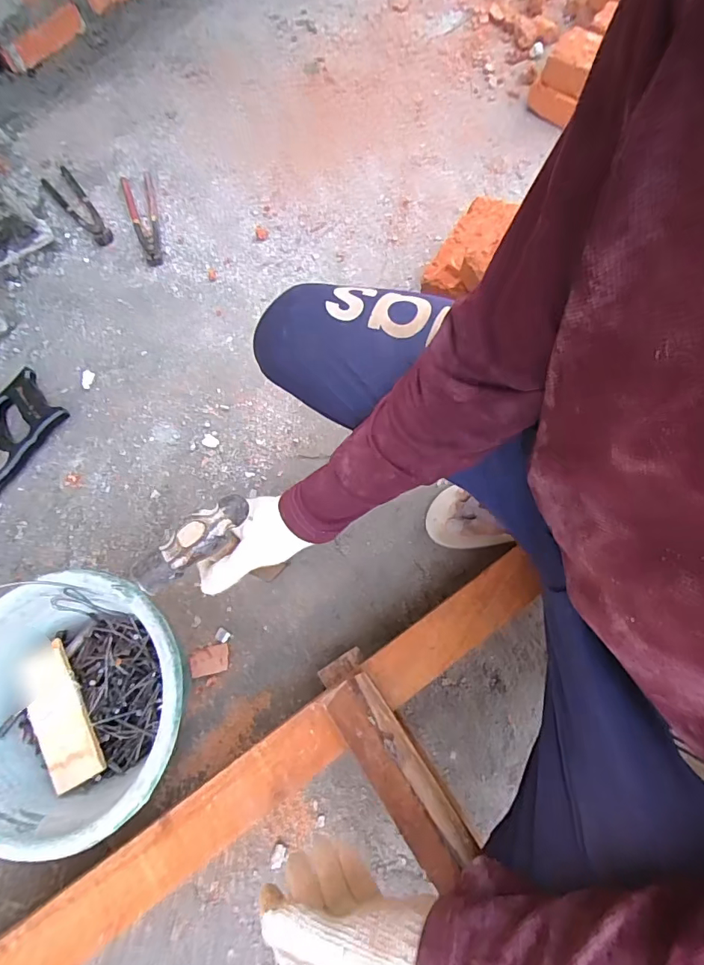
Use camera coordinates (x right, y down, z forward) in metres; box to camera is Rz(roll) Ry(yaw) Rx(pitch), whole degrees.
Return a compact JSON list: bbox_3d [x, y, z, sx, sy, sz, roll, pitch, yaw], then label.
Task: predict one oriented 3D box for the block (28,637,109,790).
[{"bbox_3d":[-0.332,0.263,0.528,0.055,0.012,0.151,-25,81,-12],"label":"block"}]

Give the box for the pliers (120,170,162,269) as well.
[{"bbox_3d":[-0.387,-0.500,0.881,0.056,0.015,0.222,-20,72,-4],"label":"pliers"}]

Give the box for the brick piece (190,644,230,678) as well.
[{"bbox_3d":[-0.194,0.242,0.639,0.053,0.009,0.035,-13,72,-2],"label":"brick piece"}]

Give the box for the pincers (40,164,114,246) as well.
[{"bbox_3d":[-0.523,-0.528,0.895,0.055,0.014,0.216,-38,75,-10],"label":"pincers"}]

